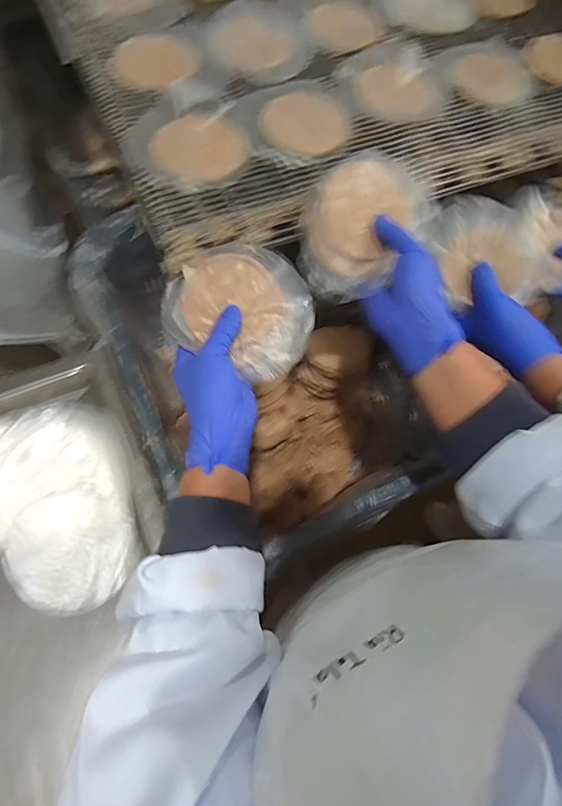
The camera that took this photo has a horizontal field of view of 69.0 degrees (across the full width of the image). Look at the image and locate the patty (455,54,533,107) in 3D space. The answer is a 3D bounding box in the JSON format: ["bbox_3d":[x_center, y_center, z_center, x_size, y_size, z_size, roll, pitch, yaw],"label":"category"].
[{"bbox_3d":[0.244,-0.370,0.468,0.086,0.014,0.072,28,67,10],"label":"patty"}]

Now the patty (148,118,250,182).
[{"bbox_3d":[-0.076,-0.241,0.388,0.090,0.012,0.071,-9,66,-7],"label":"patty"}]

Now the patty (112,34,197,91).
[{"bbox_3d":[-0.136,-0.366,0.437,0.080,0.005,0.085,1,65,-2],"label":"patty"}]

